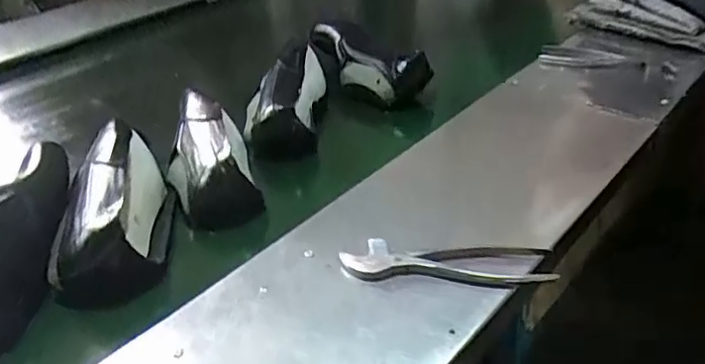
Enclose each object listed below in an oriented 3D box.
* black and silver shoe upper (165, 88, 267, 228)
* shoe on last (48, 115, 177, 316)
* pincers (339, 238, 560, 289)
[{"bbox_3d":[-0.177,-0.037,0.767,0.103,0.080,0.217,-9,33,-12],"label":"black and silver shoe upper"},{"bbox_3d":[-0.258,0.017,0.684,0.101,0.087,0.256,-7,33,-8],"label":"shoe on last"},{"bbox_3d":[0.086,0.071,0.572,0.191,0.029,0.048,2,32,5],"label":"pincers"}]

